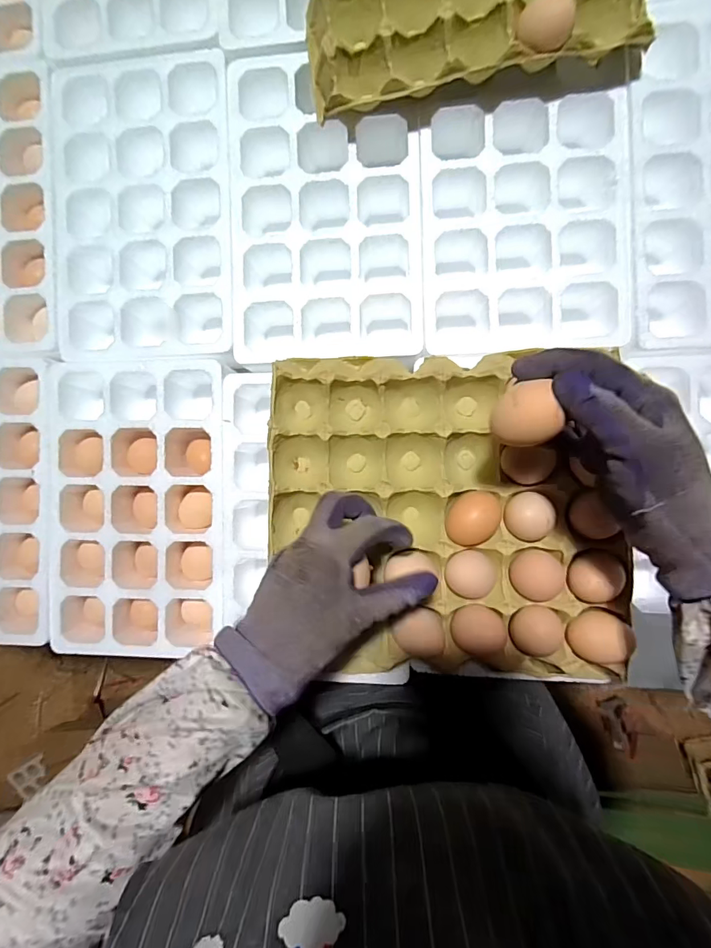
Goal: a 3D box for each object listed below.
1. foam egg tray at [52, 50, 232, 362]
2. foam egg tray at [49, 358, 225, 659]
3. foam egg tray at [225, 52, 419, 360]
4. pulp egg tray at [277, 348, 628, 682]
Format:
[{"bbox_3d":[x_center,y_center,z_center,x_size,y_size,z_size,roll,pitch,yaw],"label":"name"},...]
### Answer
[{"bbox_3d":[-0.213,-0.267,0.479,0.184,0.060,0.297,-1,91,6],"label":"foam egg tray"},{"bbox_3d":[-0.218,0.034,0.483,0.180,0.060,0.296,0,91,6],"label":"foam egg tray"},{"bbox_3d":[-0.028,-0.255,0.458,0.183,0.054,0.286,-1,91,6],"label":"foam egg tray"},{"bbox_3d":[0.073,0.033,0.394,0.290,0.051,0.269,1,91,6],"label":"pulp egg tray"}]

